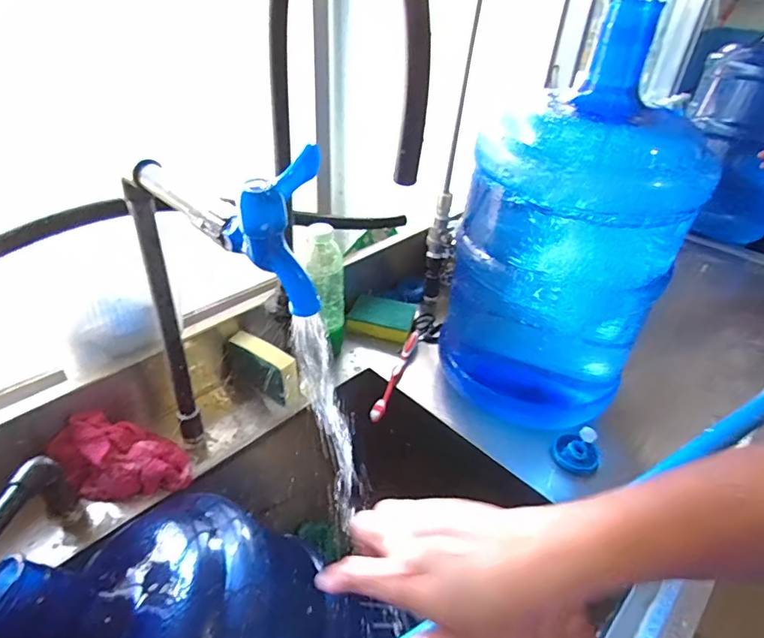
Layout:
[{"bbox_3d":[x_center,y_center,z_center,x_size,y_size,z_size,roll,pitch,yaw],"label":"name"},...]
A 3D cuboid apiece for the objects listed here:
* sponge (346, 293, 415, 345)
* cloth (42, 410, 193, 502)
[{"bbox_3d":[0.001,-0.004,0.845,0.105,0.033,0.083,10,37,9],"label":"sponge"},{"bbox_3d":[-0.301,0.155,0.578,0.145,0.067,0.079,-2,37,-7],"label":"cloth"}]

